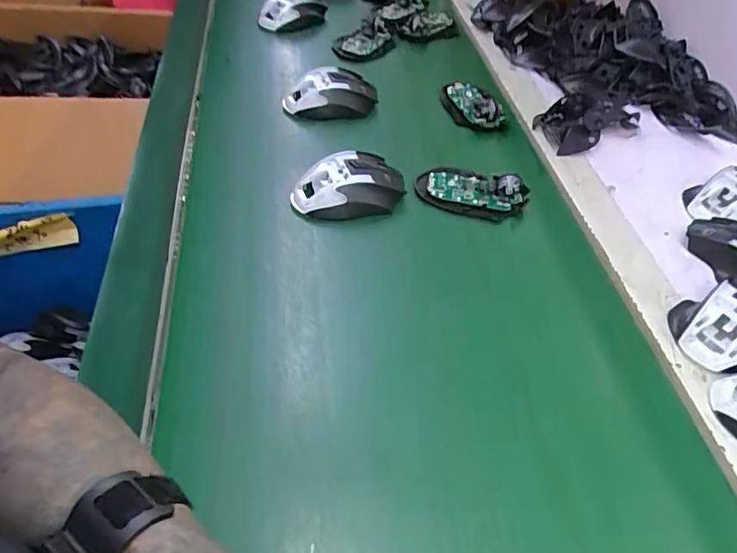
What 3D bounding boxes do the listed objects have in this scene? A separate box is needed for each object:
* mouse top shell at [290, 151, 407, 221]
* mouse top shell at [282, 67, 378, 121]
[{"bbox_3d":[-0.019,-0.092,0.552,0.113,0.037,0.064,-7,48,-12],"label":"mouse top shell"},{"bbox_3d":[-0.048,-0.226,0.672,0.113,0.039,0.060,-9,49,-14],"label":"mouse top shell"}]

